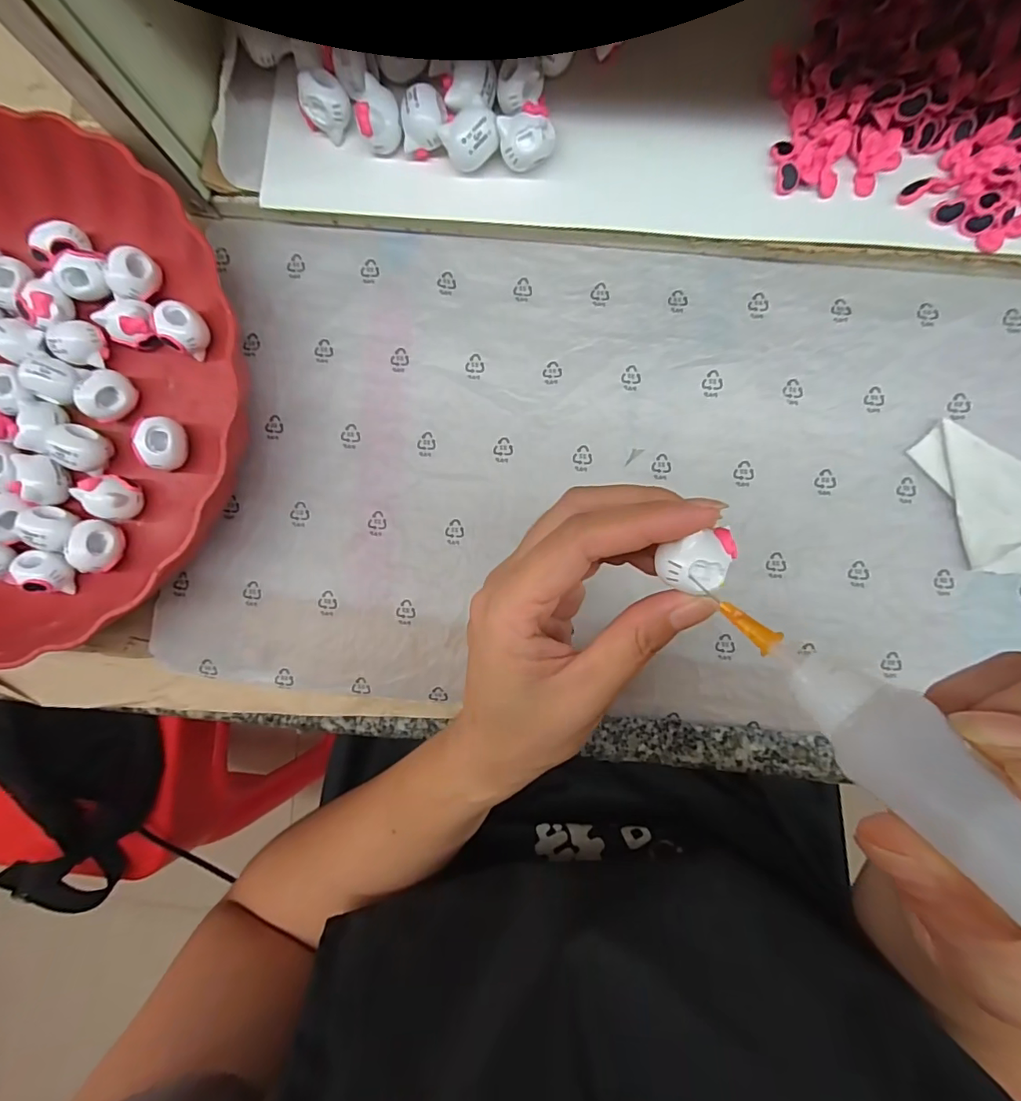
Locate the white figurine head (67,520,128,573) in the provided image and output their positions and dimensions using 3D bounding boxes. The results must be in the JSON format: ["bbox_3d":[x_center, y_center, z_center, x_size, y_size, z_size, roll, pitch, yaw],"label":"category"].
[{"bbox_3d":[-0.206,-0.002,0.252,0.014,0.016,0.025,0,89,3],"label":"white figurine head"}]

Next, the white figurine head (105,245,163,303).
[{"bbox_3d":[-0.188,-0.138,0.257,0.018,0.018,0.024,28,91,3],"label":"white figurine head"}]

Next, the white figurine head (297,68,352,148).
[{"bbox_3d":[-0.087,-0.209,0.241,0.022,0.021,0.023,0,89,3],"label":"white figurine head"}]

